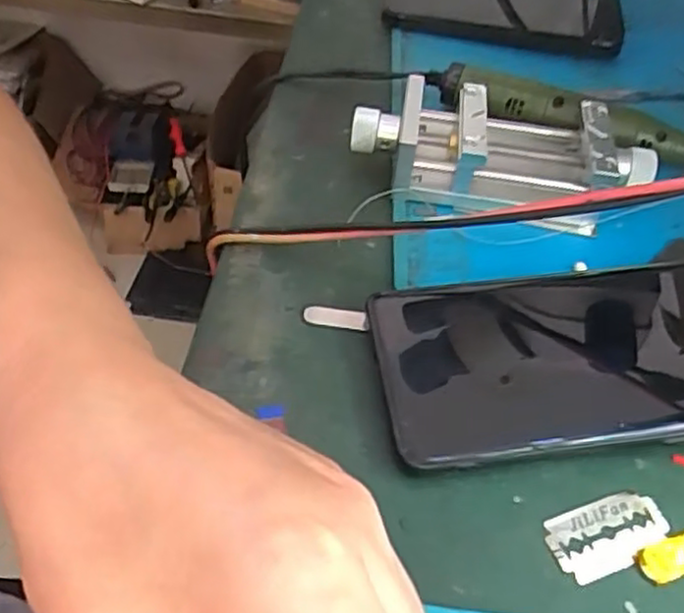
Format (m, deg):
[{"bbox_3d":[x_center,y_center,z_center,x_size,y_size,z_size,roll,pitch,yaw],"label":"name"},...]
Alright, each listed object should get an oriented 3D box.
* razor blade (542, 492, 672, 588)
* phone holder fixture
[{"bbox_3d":[0.088,0.075,0.237,0.042,0.004,0.023,-15,56,-19],"label":"razor blade"},{"bbox_3d":[0.073,-0.070,0.333,0.133,0.031,0.067,14,49,8],"label":"phone holder fixture"}]

